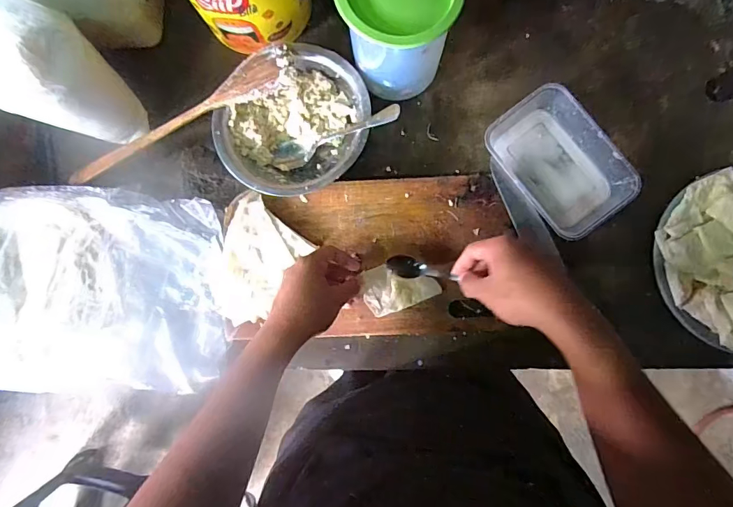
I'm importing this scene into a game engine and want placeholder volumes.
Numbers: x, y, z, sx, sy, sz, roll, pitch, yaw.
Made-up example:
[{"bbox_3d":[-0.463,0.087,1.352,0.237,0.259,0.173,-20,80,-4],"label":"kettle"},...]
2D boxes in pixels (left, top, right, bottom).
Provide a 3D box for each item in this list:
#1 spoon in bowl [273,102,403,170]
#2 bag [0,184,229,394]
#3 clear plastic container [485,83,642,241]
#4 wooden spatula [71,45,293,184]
[{"bbox_3d":[-0.040,-0.140,0.523,0.174,0.023,0.033,-15,86,21],"label":"spoon in bowl"},{"bbox_3d":[-0.357,0.043,0.516,0.351,0.036,0.246,1,86,0],"label":"bag"},{"bbox_3d":[0.232,-0.110,0.523,0.116,0.037,0.172,-35,87,-2],"label":"clear plastic container"},{"bbox_3d":[-0.233,-0.167,0.527,0.318,0.018,0.045,-24,86,11],"label":"wooden spatula"}]

